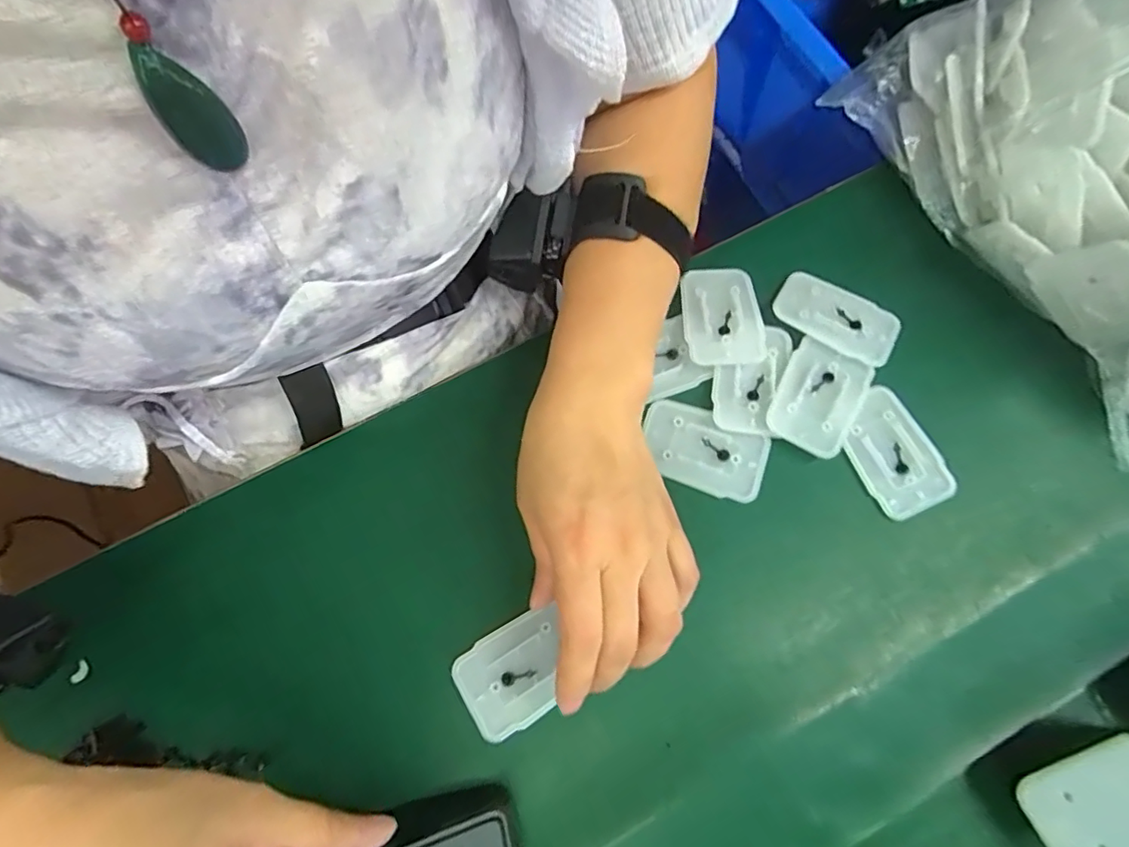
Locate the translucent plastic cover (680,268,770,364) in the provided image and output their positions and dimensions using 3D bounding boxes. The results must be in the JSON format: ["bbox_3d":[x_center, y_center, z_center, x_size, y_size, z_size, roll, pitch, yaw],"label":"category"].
[{"bbox_3d":[0.093,-0.065,0.321,0.044,0.007,0.064,-2,73,1],"label":"translucent plastic cover"}]

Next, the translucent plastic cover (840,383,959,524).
[{"bbox_3d":[0.177,0.016,0.296,0.040,0.004,0.065,-24,74,-6],"label":"translucent plastic cover"}]

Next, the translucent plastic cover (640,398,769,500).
[{"bbox_3d":[0.076,0.015,0.305,0.068,0.006,0.042,22,75,8],"label":"translucent plastic cover"}]

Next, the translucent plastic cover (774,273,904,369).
[{"bbox_3d":[0.157,-0.062,0.318,0.068,0.006,0.038,31,76,10],"label":"translucent plastic cover"}]

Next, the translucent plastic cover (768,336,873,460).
[{"bbox_3d":[0.142,-0.014,0.305,0.044,0.006,0.062,29,76,10],"label":"translucent plastic cover"}]

